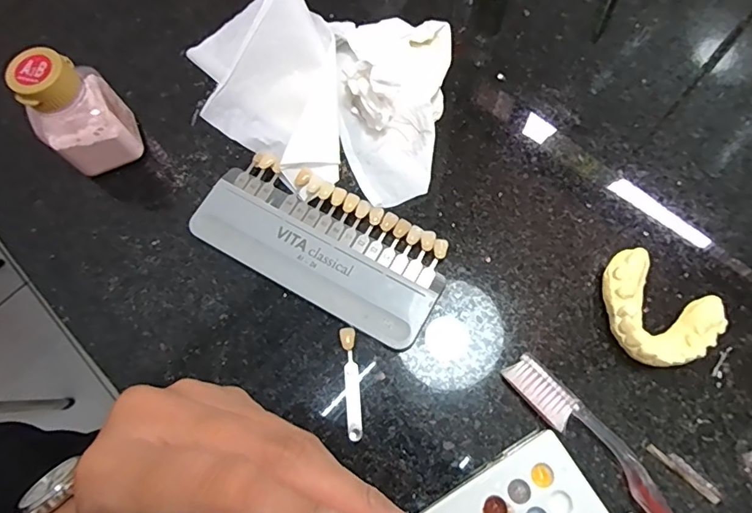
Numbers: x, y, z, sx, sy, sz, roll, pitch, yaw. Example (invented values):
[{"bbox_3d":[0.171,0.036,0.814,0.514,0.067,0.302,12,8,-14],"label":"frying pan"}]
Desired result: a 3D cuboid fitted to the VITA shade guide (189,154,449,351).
[{"bbox_3d":[-0.031,-0.008,0.279,0.145,0.009,0.065,28,73,12],"label":"VITA shade guide"}]

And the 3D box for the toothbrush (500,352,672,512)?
[{"bbox_3d":[0.134,0.120,0.222,0.021,0.012,0.188,-39,73,-11],"label":"toothbrush"}]

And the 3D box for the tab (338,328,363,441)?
[{"bbox_3d":[-0.013,0.066,0.254,0.008,0.004,0.057,-7,70,0],"label":"tab"}]

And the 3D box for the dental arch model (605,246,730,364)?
[{"bbox_3d":[0.143,0.031,0.250,0.060,0.018,0.051,33,74,13],"label":"dental arch model"}]

